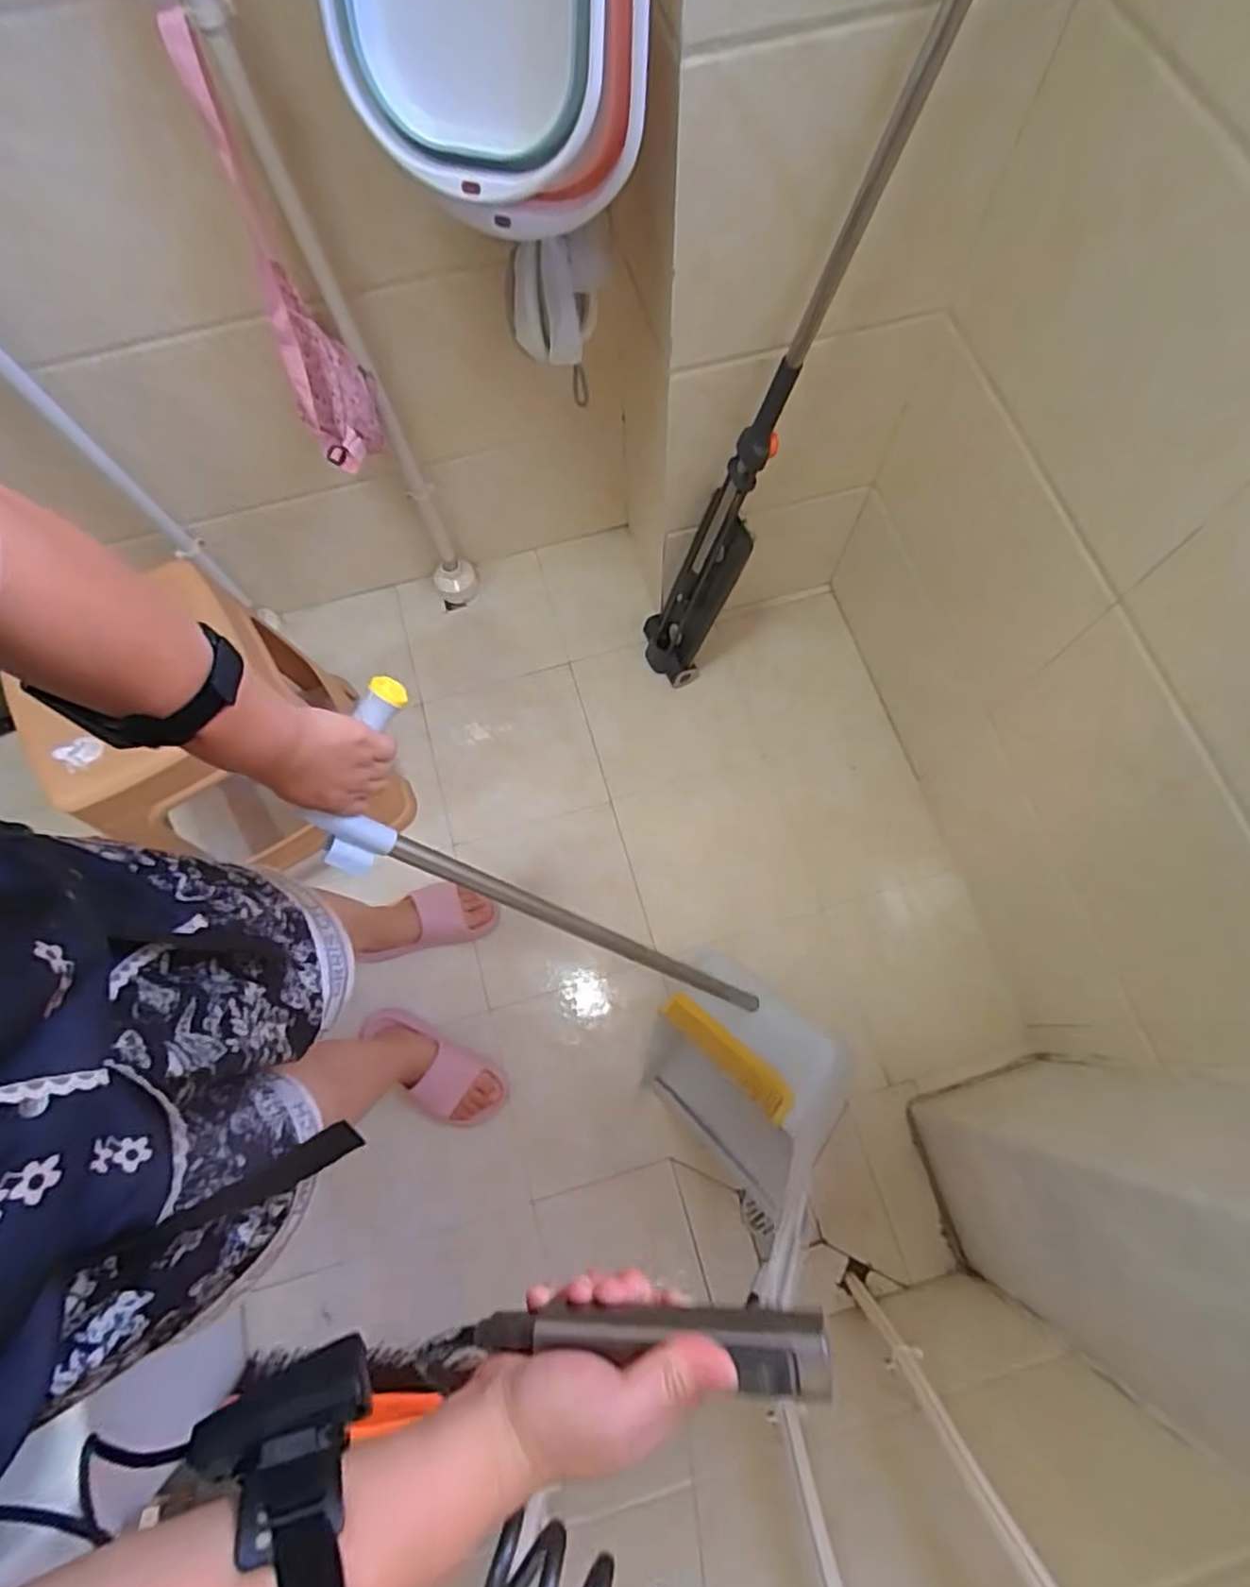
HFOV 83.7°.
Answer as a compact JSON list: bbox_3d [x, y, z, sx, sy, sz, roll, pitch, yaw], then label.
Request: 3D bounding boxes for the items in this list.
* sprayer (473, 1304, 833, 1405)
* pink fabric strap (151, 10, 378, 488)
[{"bbox_3d":[0.008,0.264,0.337,0.174,0.023,0.030,-6,73,14],"label":"sprayer"},{"bbox_3d":[-0.409,-0.592,0.829,0.105,0.415,0.135,-28,74,-7],"label":"pink fabric strap"}]

